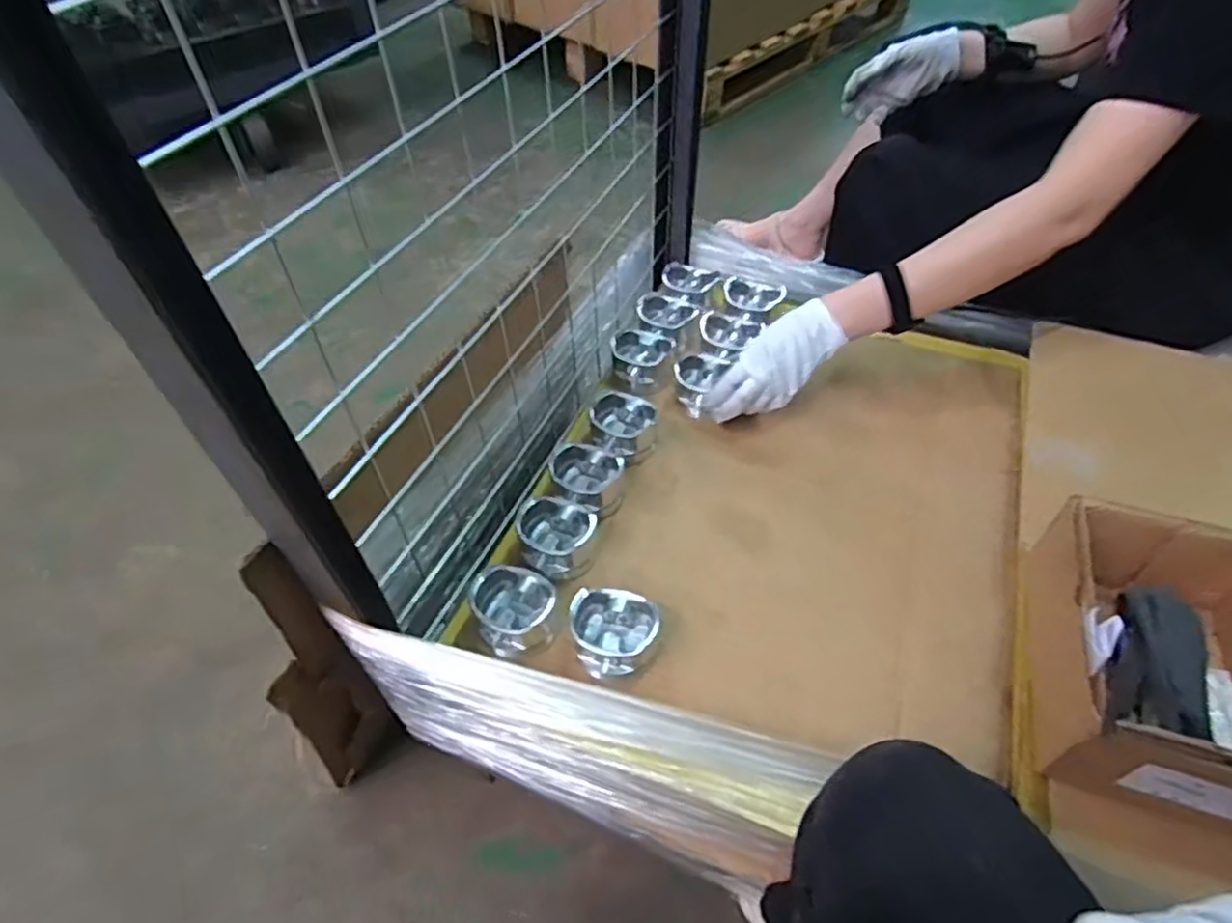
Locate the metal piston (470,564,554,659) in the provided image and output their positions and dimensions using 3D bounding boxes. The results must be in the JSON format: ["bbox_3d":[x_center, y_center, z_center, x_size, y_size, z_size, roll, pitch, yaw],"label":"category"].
[{"bbox_3d":[-0.093,0.137,0.637,0.073,0.047,0.068,0,50,1],"label":"metal piston"}]

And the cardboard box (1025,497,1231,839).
[{"bbox_3d":[0.392,0.139,0.499,0.149,0.103,0.202,15,52,13],"label":"cardboard box"}]

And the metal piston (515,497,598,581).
[{"bbox_3d":[-0.057,0.074,0.687,0.078,0.052,0.075,0,50,1],"label":"metal piston"}]

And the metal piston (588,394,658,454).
[{"bbox_3d":[0.006,-0.039,0.783,0.075,0.046,0.068,16,52,14],"label":"metal piston"}]

